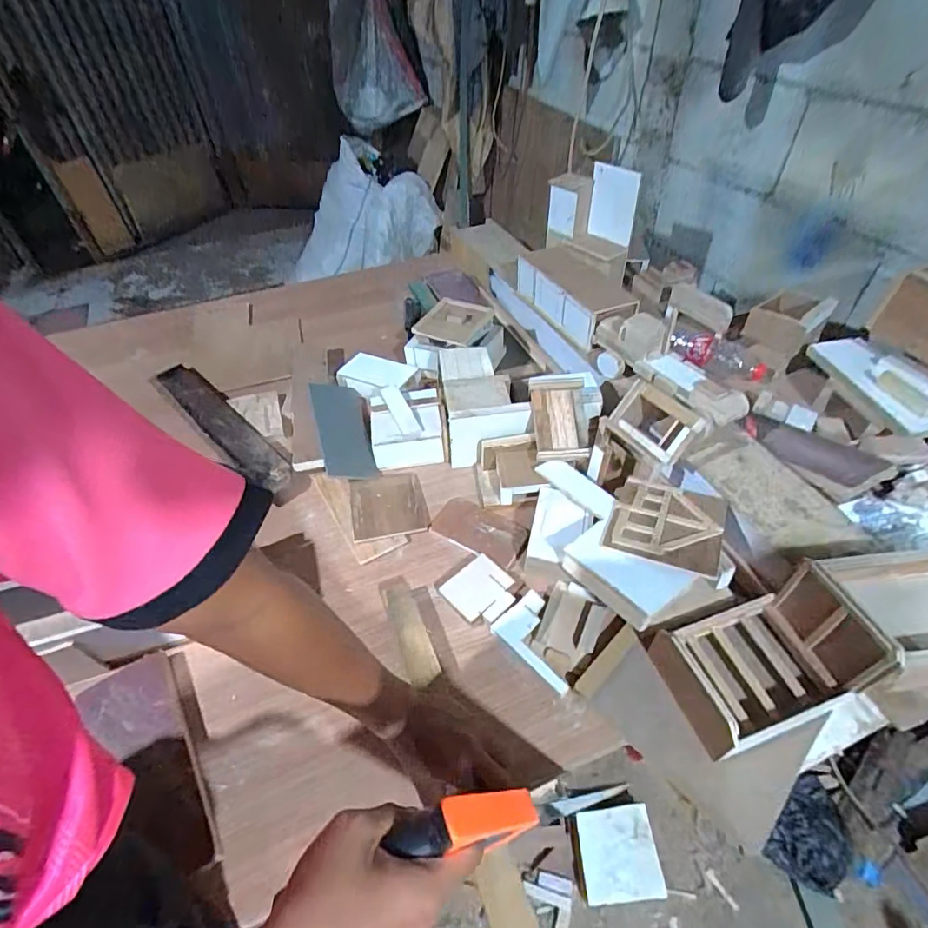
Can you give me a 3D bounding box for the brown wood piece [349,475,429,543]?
[{"bbox_3d":[-0.114,0.064,0.750,0.108,0.008,0.116,-10,48,-7],"label":"brown wood piece"}]

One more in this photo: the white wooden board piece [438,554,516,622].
[{"bbox_3d":[0.022,0.164,0.645,0.081,0.011,0.081,-34,55,-26],"label":"white wooden board piece"}]

